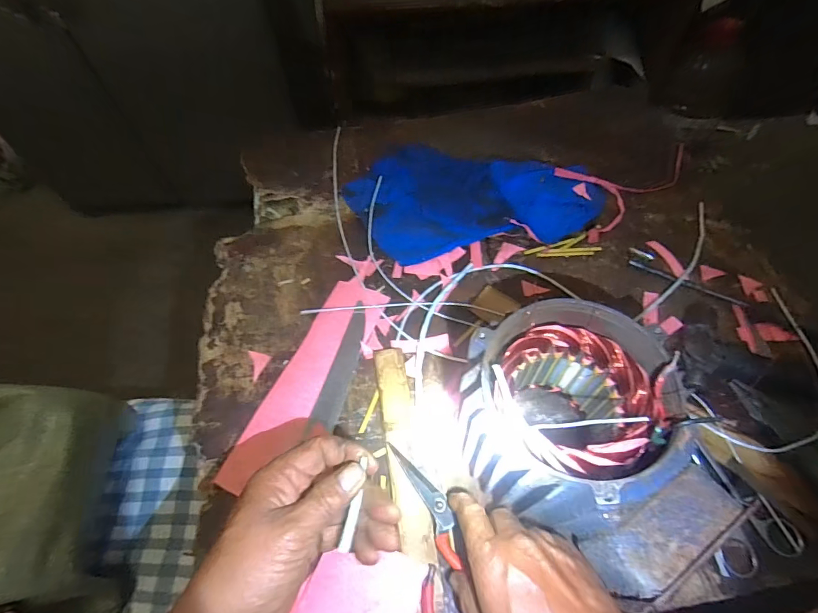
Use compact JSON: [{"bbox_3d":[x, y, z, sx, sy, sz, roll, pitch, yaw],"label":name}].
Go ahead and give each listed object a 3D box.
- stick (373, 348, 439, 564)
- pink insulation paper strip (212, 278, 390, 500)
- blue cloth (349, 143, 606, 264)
[{"bbox_3d":[-0.007,0.138,0.421,0.034,0.008,0.211,-10,58,-3],"label":"stick"},{"bbox_3d":[-0.109,0.080,0.470,0.074,0.010,0.268,17,60,16],"label":"pink insulation paper strip"},{"bbox_3d":[0.083,-0.183,0.600,0.334,0.051,0.229,-9,58,-1],"label":"blue cloth"}]

